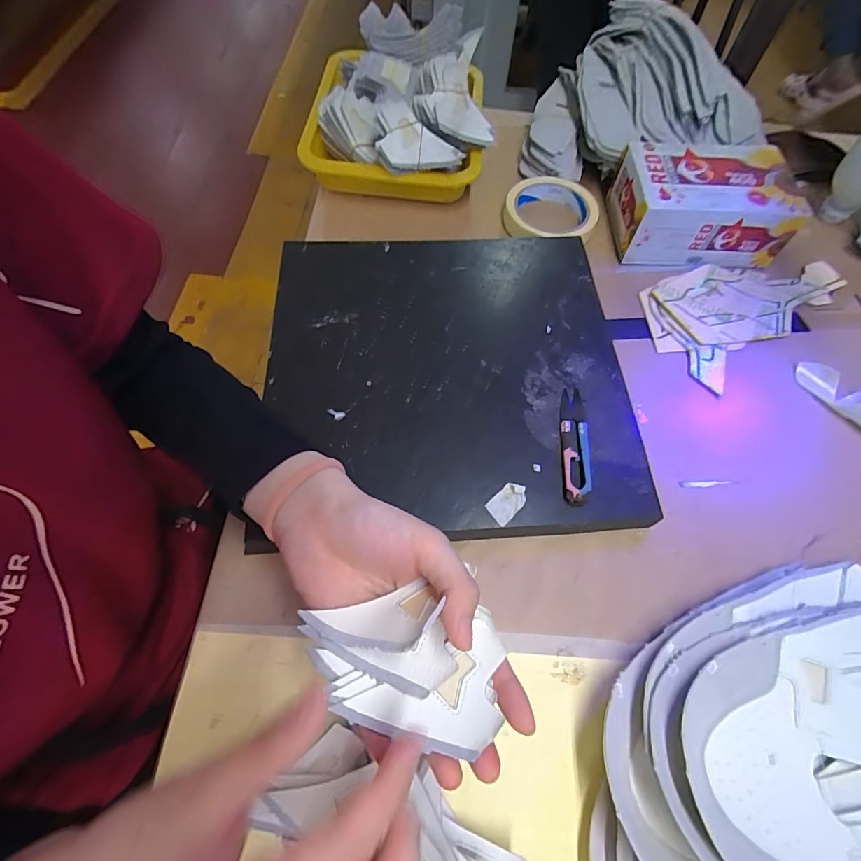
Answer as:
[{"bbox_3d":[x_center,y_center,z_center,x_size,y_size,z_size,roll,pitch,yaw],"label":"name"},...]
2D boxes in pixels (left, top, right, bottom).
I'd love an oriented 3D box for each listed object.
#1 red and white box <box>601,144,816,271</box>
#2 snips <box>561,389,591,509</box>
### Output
[{"bbox_3d":[0.283,-0.240,0.461,0.160,0.061,0.113,6,64,0],"label":"red and white box"},{"bbox_3d":[0.115,0.010,0.345,0.022,0.010,0.100,6,64,0],"label":"snips"}]

